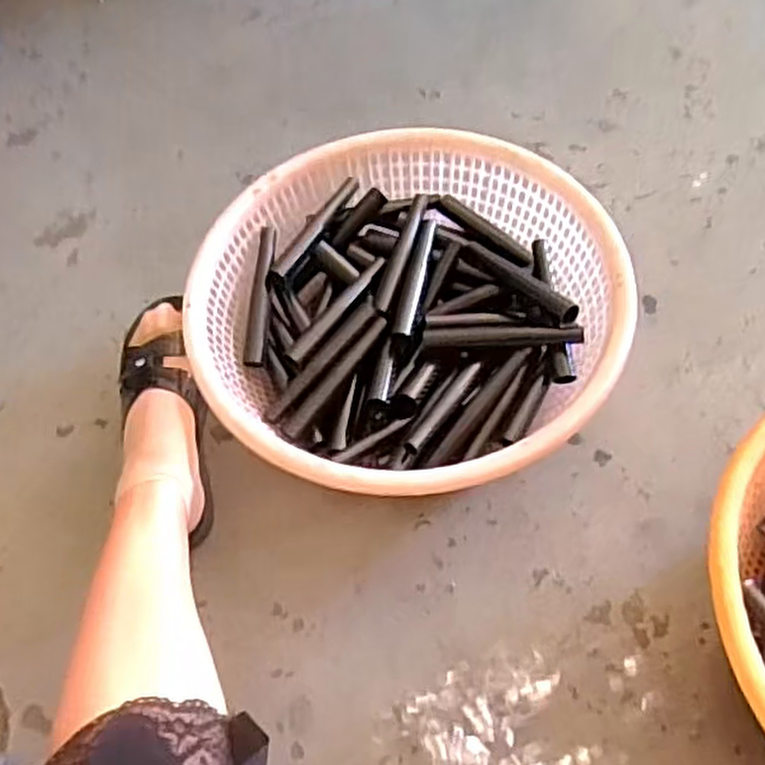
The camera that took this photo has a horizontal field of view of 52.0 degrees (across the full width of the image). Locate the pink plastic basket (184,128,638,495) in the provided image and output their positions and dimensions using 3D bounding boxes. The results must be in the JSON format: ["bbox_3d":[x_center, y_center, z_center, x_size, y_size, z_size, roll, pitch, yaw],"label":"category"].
[{"bbox_3d":[0.026,-0.058,0.779,0.391,0.133,0.395,-2,59,3],"label":"pink plastic basket"}]

